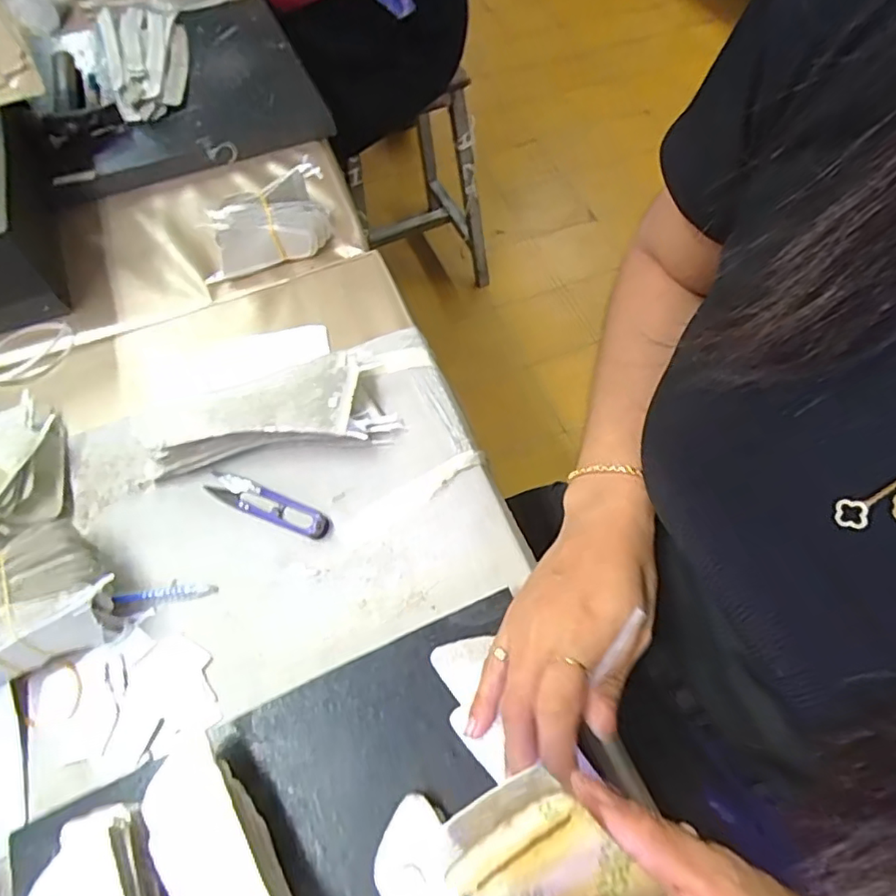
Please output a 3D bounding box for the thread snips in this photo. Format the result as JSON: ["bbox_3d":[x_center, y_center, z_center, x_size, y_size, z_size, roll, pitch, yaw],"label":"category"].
[{"bbox_3d":[-0.132,0.041,0.428,0.098,0.009,0.020,20,63,13],"label":"thread snips"}]

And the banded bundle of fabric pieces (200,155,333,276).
[{"bbox_3d":[-0.166,-0.215,0.552,0.109,0.058,0.069,-16,61,-7],"label":"banded bundle of fabric pieces"}]

